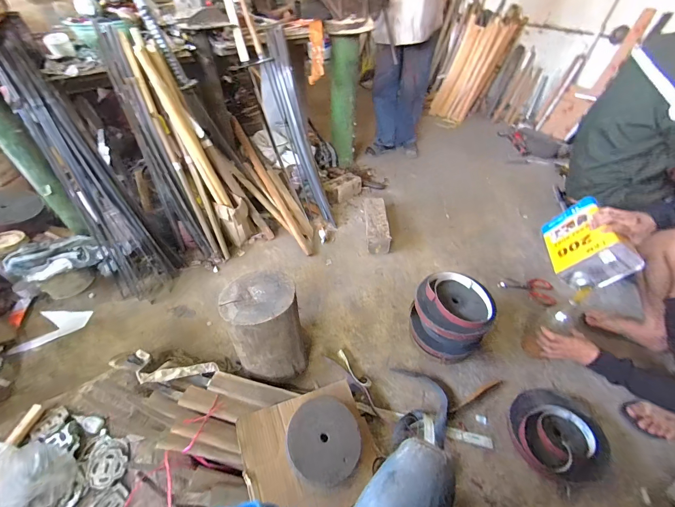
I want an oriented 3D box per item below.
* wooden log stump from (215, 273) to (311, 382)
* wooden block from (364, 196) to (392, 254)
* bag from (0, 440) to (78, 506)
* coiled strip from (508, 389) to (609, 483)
[{"bbox_3d":[-0.208,0.225,0.916,0.214,0.294,0.217,-11,46,-13],"label":"wooden log stump"},{"bbox_3d":[0.183,-0.120,1.419,0.111,0.110,0.272,2,44,-4],"label":"wooden block"},{"bbox_3d":[-0.681,0.472,0.638,0.155,0.105,0.160,33,52,28],"label":"bag"},{"bbox_3d":[0.624,0.501,0.852,0.239,0.067,0.226,-2,44,-4],"label":"coiled strip"}]

